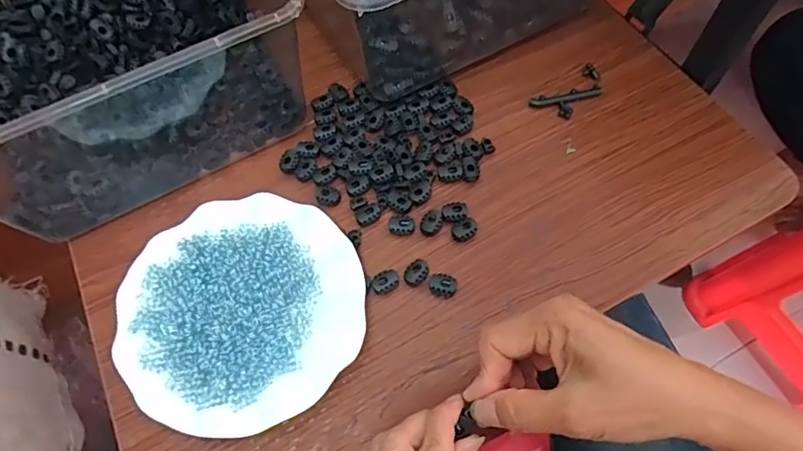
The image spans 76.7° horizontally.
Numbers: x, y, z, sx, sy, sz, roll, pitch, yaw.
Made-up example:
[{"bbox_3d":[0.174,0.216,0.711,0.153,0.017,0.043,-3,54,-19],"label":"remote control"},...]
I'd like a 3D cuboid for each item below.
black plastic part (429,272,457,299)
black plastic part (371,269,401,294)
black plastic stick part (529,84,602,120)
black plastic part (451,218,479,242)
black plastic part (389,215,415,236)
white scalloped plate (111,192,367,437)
[{"bbox_3d":[0.034,0.047,0.410,0.021,0.009,0.020,18,68,11],"label":"black plastic part"},{"bbox_3d":[-0.013,0.046,0.409,0.022,0.012,0.014,-24,66,-8],"label":"black plastic part"},{"bbox_3d":[0.160,-0.116,0.485,0.067,0.005,0.030,-12,65,-3],"label":"black plastic stick part"},{"bbox_3d":[0.054,0.004,0.428,0.023,0.008,0.015,-23,66,-7],"label":"black plastic part"},{"bbox_3d":[0.000,-0.002,0.432,0.021,0.008,0.017,2,66,4],"label":"black plastic part"},{"bbox_3d":[-0.121,0.063,0.398,0.179,0.032,0.181,-1,65,2],"label":"white scalloped plate"}]

